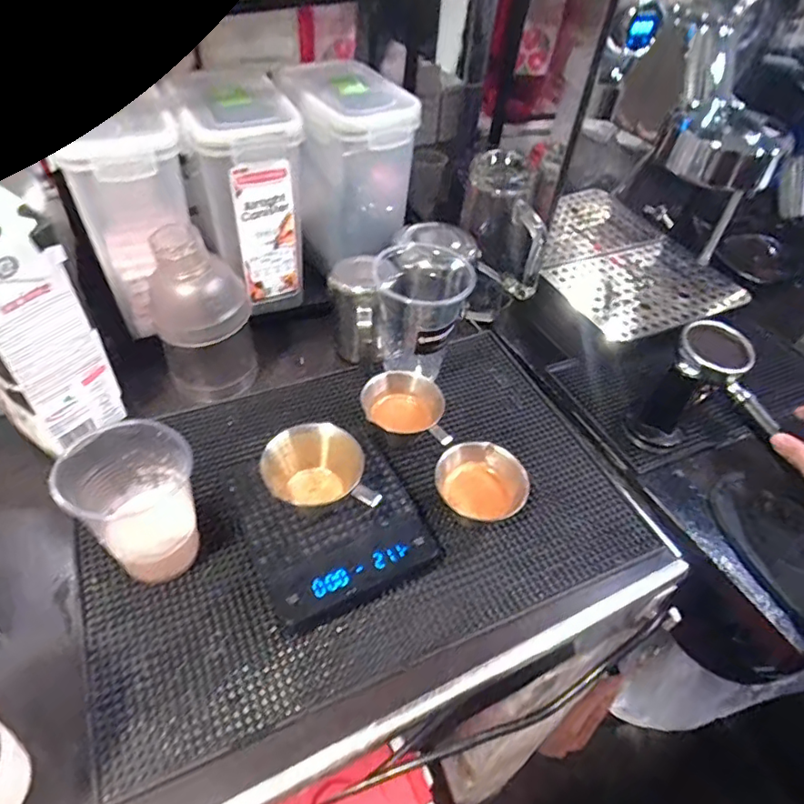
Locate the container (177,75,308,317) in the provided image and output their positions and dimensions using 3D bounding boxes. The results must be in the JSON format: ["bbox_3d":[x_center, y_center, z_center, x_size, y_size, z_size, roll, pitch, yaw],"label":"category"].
[{"bbox_3d":[-0.156,-0.208,0.576,0.102,0.193,0.149,-12,50,-15],"label":"container"}]

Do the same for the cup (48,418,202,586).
[{"bbox_3d":[-0.185,0.071,0.397,0.070,0.108,0.070,2,47,-3],"label":"cup"}]

